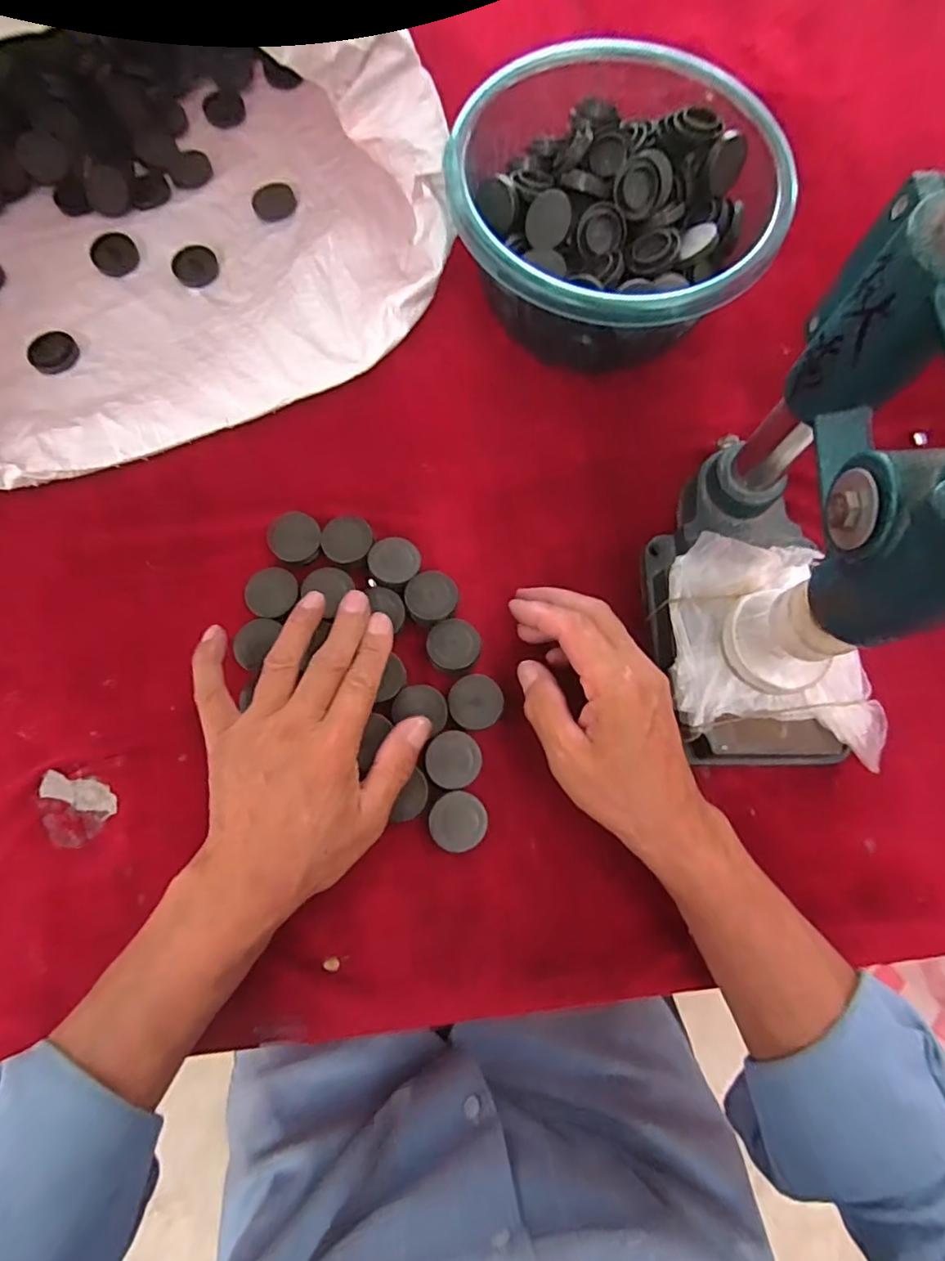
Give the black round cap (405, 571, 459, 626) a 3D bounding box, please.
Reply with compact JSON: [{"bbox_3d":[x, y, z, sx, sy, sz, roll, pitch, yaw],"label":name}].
[{"bbox_3d":[-0.026,-0.018,0.370,0.033,0.026,0.034,0,75,-1],"label":"black round cap"}]

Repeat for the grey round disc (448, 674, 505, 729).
[{"bbox_3d":[0.002,0.044,0.353,0.032,0.013,0.032,0,75,-1],"label":"grey round disc"}]

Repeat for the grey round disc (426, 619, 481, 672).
[{"bbox_3d":[-0.011,0.010,0.362,0.032,0.014,0.032,0,75,-1],"label":"grey round disc"}]

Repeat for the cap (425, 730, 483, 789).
[{"bbox_3d":[-0.011,0.075,0.338,0.031,0.008,0.031,0,75,-1],"label":"cap"}]

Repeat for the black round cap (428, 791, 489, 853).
[{"bbox_3d":[-0.008,0.110,0.334,0.032,0.018,0.032,0,75,-1],"label":"black round cap"}]

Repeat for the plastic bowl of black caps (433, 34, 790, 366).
[{"bbox_3d":[0.091,-0.275,0.395,0.210,0.093,0.190,12,75,2],"label":"plastic bowl of black caps"}]

